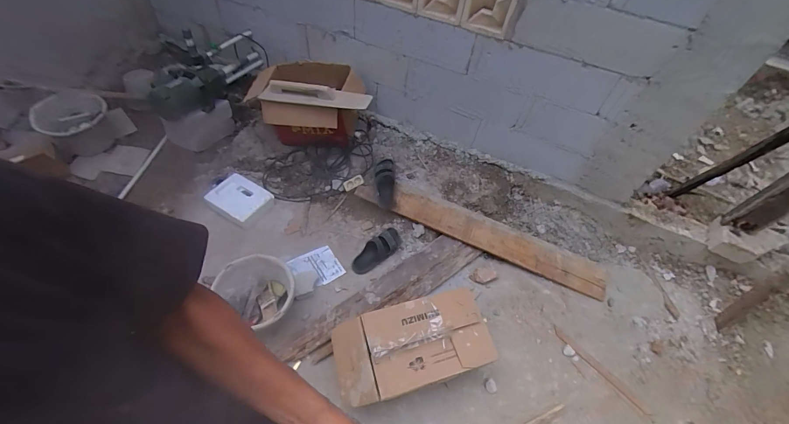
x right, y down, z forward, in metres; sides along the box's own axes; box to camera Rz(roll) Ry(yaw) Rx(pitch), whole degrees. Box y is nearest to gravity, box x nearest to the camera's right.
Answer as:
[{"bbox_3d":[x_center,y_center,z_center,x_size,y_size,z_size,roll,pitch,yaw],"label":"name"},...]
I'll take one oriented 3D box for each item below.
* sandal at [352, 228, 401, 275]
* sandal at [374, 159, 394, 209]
[{"bbox_3d":[-0.079,0.180,1.569,0.266,0.054,0.108,-34,63,-25],"label":"sandal"},{"bbox_3d":[-0.042,-0.137,1.664,0.109,0.062,0.244,-7,86,27],"label":"sandal"}]

